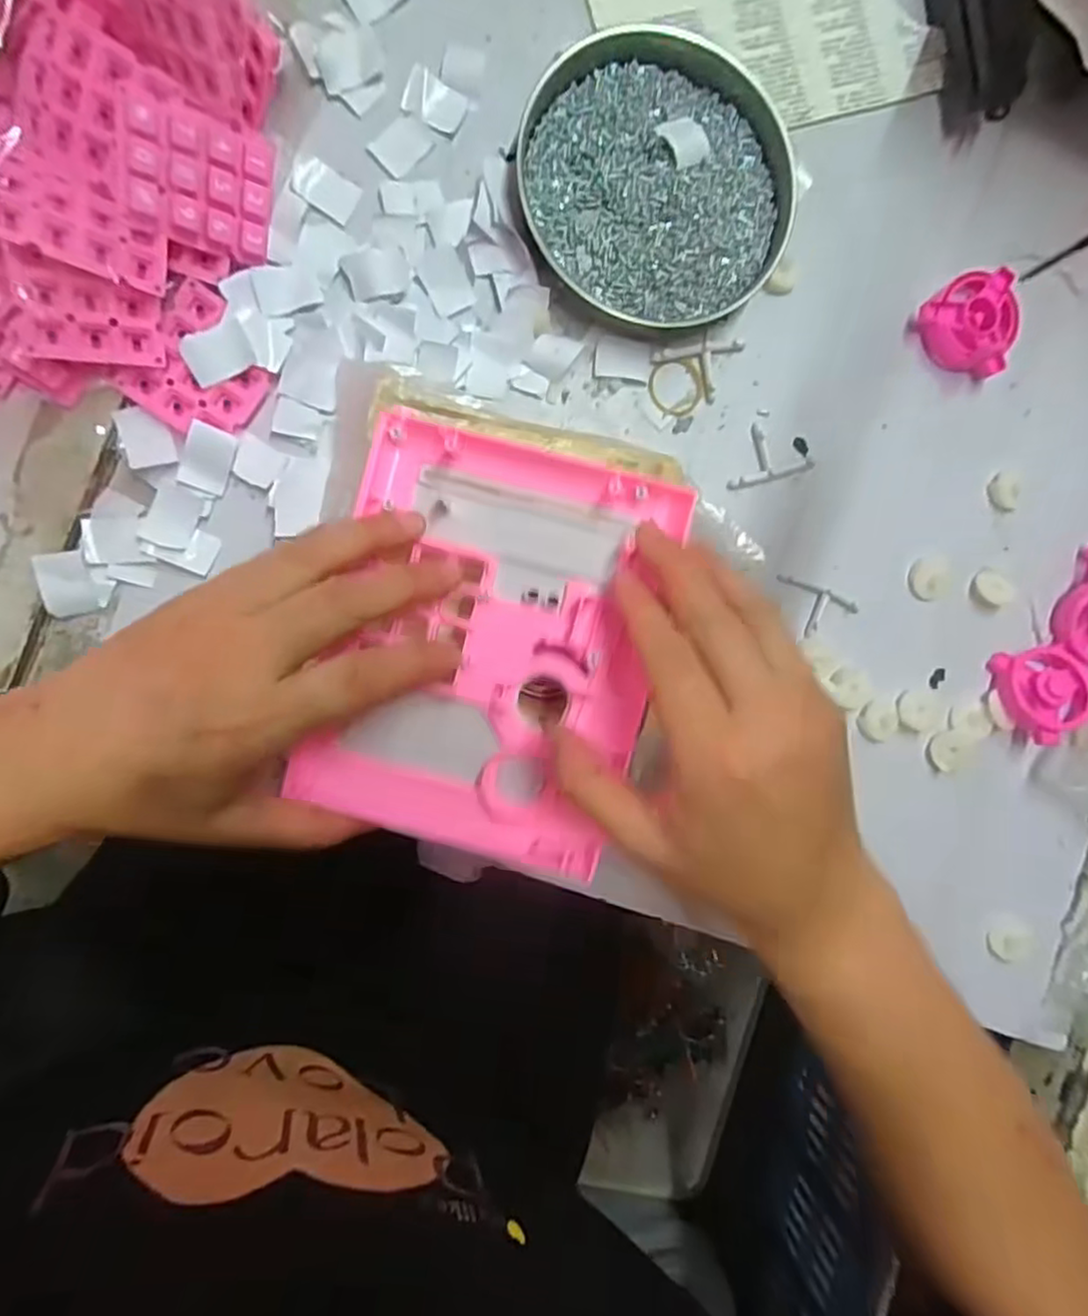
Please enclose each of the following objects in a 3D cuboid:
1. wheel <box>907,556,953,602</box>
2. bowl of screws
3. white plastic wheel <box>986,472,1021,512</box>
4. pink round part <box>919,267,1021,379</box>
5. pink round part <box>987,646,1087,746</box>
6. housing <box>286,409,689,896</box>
[{"bbox_3d":[0.219,-0.045,0.368,0.026,0.004,0.024,0,92,-8],"label":"wheel"},{"bbox_3d":[0.056,-0.236,0.326,0.133,0.019,0.129,0,92,-8],"label":"bowl of screws"},{"bbox_3d":[0.260,-0.094,0.366,0.018,0.004,0.022,-4,93,-8],"label":"white plastic wheel"},{"bbox_3d":[0.237,-0.185,0.358,0.052,0.018,0.052,0,92,-8],"label":"pink round part"},{"bbox_3d":[0.283,0.020,0.368,0.048,0.021,0.051,0,92,-8],"label":"pink round part"},{"bbox_3d":[-0.023,-0.003,0.269,0.129,0.030,0.168,14,90,-9],"label":"housing"}]

